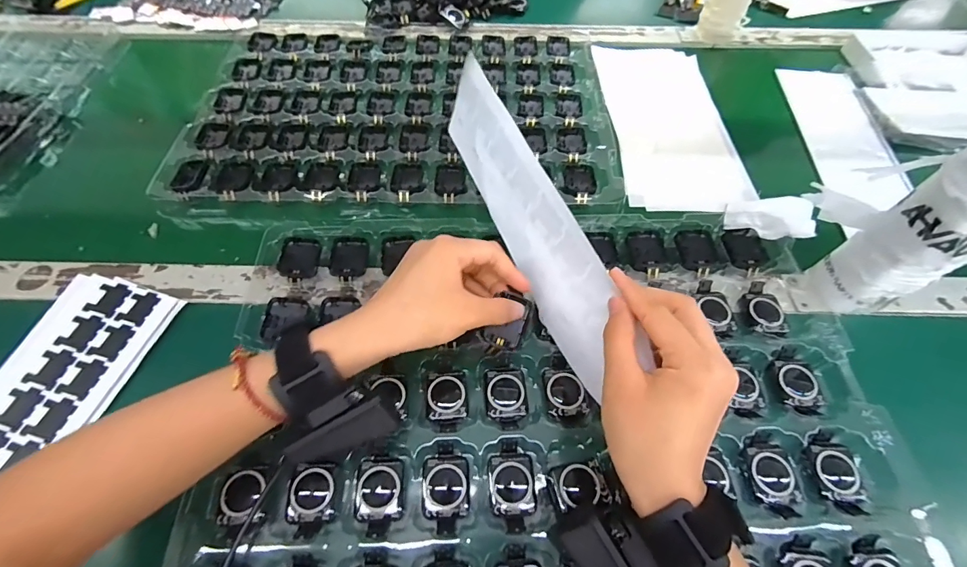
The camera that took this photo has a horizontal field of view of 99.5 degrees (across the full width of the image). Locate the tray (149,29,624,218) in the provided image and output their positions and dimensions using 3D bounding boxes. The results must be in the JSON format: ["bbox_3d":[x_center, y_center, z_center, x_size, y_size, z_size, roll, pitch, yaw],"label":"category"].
[{"bbox_3d":[-0.092,-0.218,0.497,0.481,0.019,0.313,-1,61,-1],"label":"tray"}]

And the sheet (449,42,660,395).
[{"bbox_3d":[0.035,-0.050,0.320,0.008,0.086,0.261,-16,71,-31],"label":"sheet"}]

